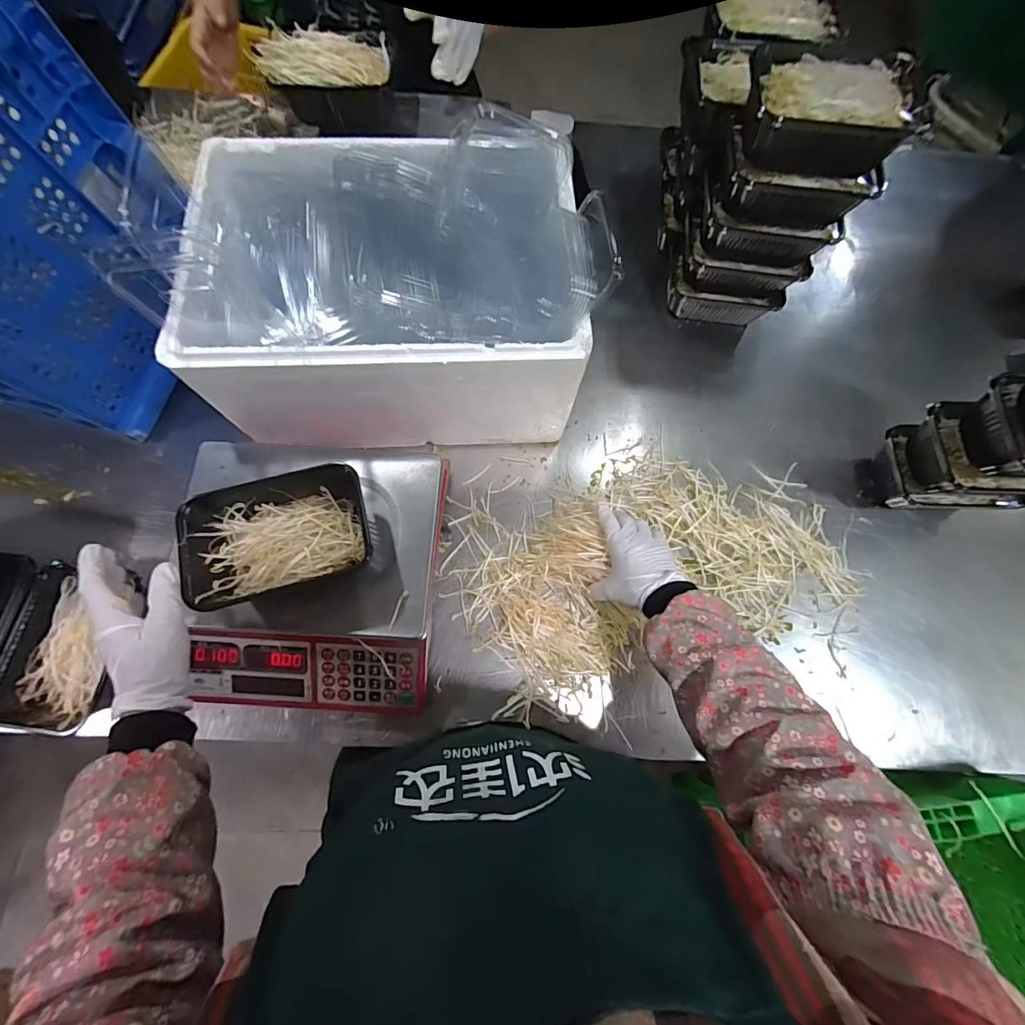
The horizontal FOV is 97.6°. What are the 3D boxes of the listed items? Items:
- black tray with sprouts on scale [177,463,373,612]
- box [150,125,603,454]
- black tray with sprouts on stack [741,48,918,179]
[{"bbox_3d":[-0.246,0.025,0.485,0.170,0.063,0.116,-17,75,-7],"label":"black tray with sprouts on scale"},{"bbox_3d":[-0.147,-0.274,0.596,0.428,0.237,0.305,-2,73,-3],"label":"box"},{"bbox_3d":[0.340,-0.446,0.501,0.169,0.066,0.115,9,73,0],"label":"black tray with sprouts on stack"}]

